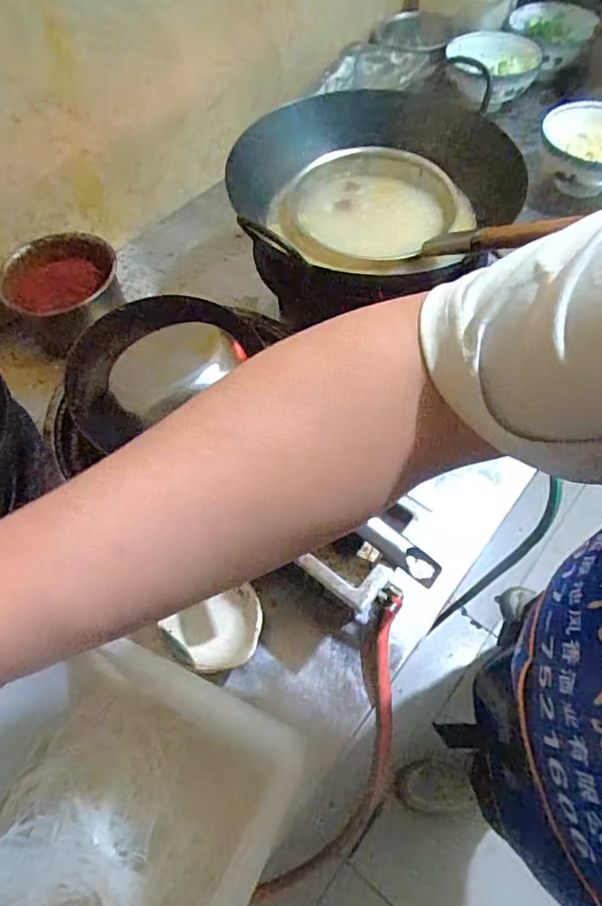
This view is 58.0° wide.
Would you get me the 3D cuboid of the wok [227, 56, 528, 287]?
[{"bbox_3d":[0.093,-0.399,0.773,0.356,0.109,0.325,-1,58,2],"label":"wok"}]

